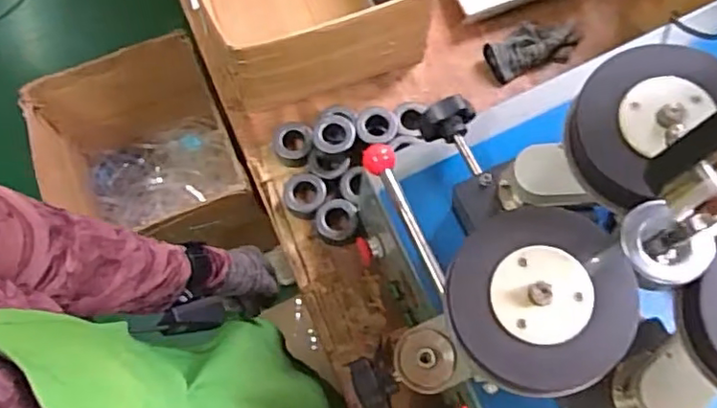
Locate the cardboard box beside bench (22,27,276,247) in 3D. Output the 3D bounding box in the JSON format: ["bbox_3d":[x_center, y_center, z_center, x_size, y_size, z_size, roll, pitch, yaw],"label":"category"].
[{"bbox_3d":[-0.358,-0.057,1.077,0.287,0.273,0.310,-22,71,-7],"label":"cardboard box beside bench"}]

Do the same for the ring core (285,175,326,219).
[{"bbox_3d":[-0.080,-0.010,0.899,0.060,0.031,0.062,0,70,0],"label":"ring core"}]

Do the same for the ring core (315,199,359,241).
[{"bbox_3d":[-0.030,0.026,0.886,0.062,0.030,0.060,0,70,0],"label":"ring core"}]

